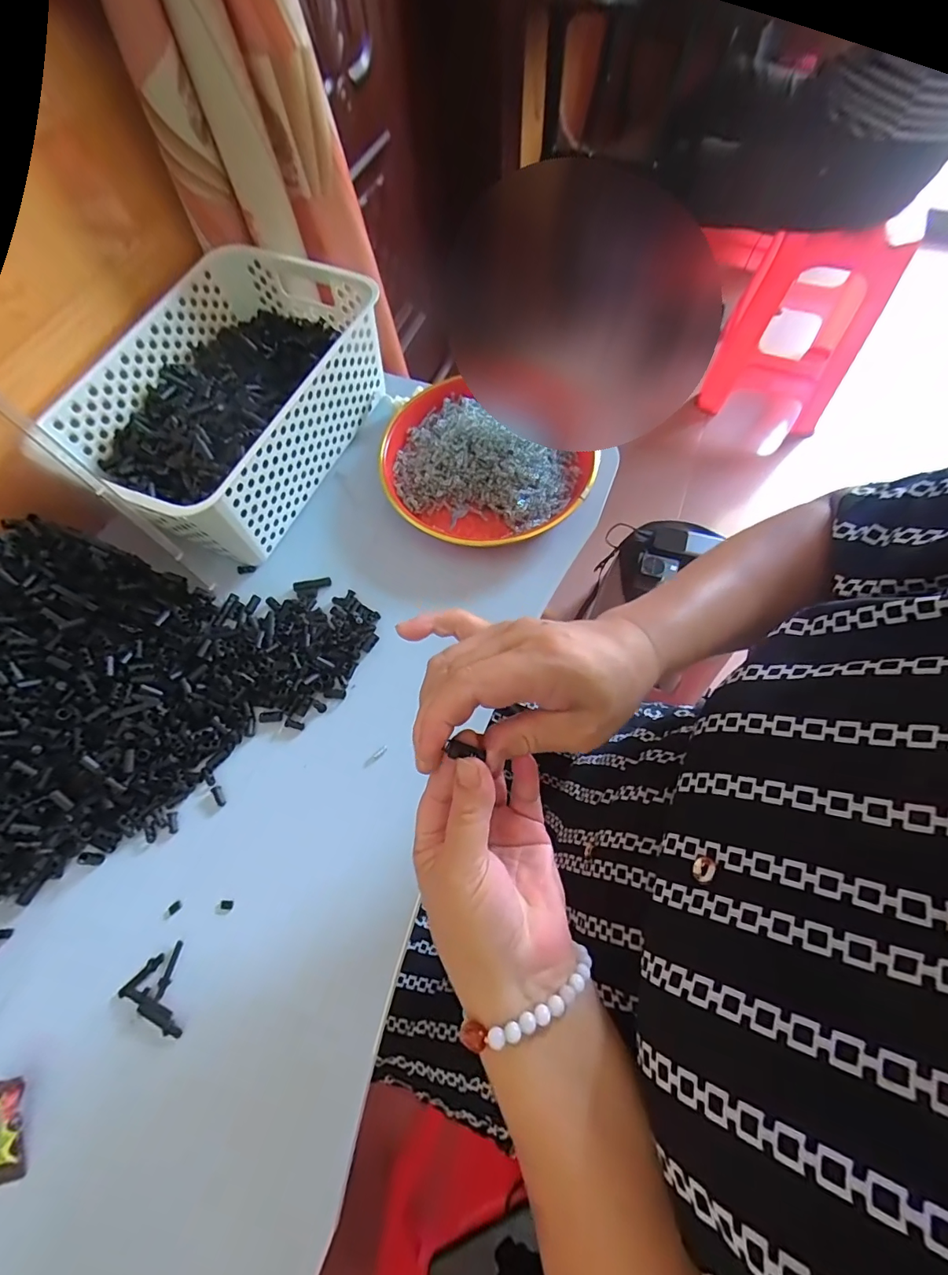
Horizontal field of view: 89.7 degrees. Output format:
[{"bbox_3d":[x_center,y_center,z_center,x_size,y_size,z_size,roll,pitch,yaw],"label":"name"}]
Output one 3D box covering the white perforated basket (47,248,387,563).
[{"bbox_3d":[-0.242,-0.234,0.483,0.204,0.101,0.304,24,69,12],"label":"white perforated basket"}]

